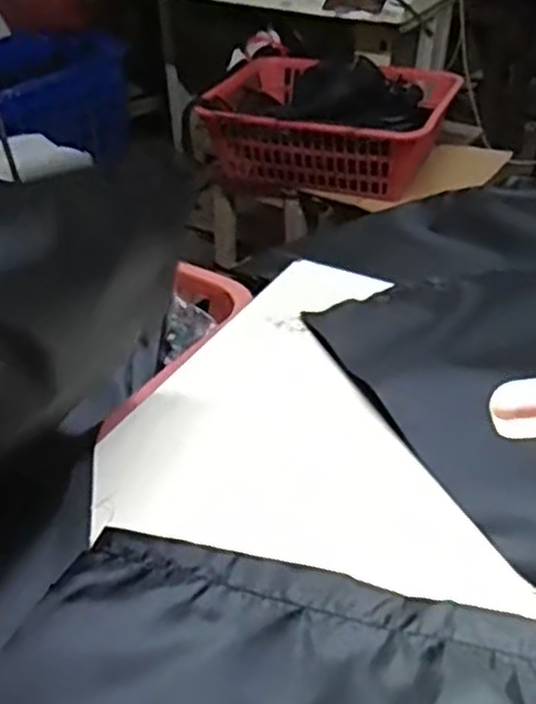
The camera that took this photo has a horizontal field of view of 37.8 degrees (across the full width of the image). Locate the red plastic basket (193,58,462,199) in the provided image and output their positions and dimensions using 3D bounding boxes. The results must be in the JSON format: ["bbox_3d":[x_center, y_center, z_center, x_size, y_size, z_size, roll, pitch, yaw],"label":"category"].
[{"bbox_3d":[0.134,-0.469,1.622,0.471,0.167,0.364,11,38,16],"label":"red plastic basket"}]

